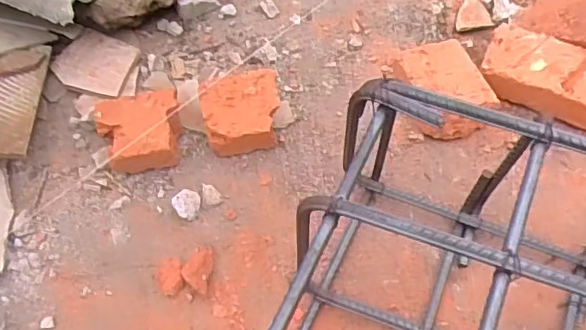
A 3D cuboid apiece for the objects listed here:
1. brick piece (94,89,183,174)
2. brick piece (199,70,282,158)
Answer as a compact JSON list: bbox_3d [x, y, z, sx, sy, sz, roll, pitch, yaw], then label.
[{"bbox_3d":[-0.162,-0.036,0.611,0.087,0.051,0.079,-13,59,-7],"label":"brick piece"},{"bbox_3d":[-0.054,-0.053,0.620,0.082,0.051,0.081,-10,59,-6],"label":"brick piece"}]

